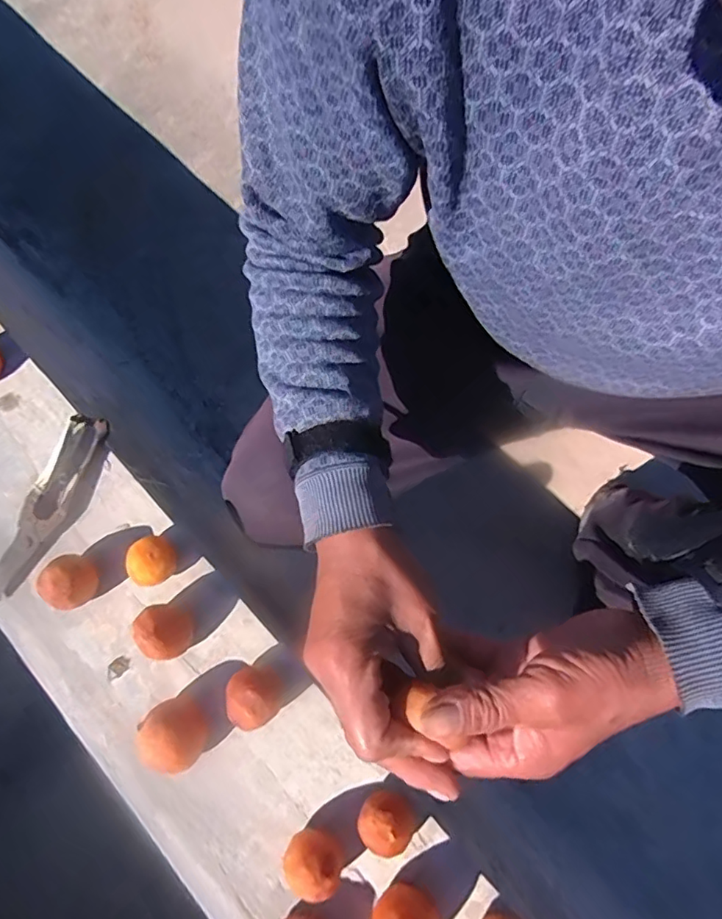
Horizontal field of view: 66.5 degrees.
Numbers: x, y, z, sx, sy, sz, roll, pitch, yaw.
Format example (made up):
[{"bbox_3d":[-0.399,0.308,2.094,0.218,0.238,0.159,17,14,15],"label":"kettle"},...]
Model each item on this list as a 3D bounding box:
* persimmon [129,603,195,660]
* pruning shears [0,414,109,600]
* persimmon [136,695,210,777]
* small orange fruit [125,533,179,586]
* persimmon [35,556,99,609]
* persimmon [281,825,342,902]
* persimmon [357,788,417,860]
[{"bbox_3d":[-0.184,0.154,0.502,0.055,0.053,0.048,20,75,7],"label":"persimmon"},{"bbox_3d":[-0.320,0.045,0.559,0.041,0.020,0.195,19,77,10],"label":"pruning shears"},{"bbox_3d":[-0.160,0.238,0.477,0.050,0.053,0.054,-1,74,4],"label":"persimmon"},{"bbox_3d":[-0.200,0.099,0.531,0.045,0.040,0.045,-1,74,4],"label":"small orange fruit"},{"bbox_3d":[-0.276,0.116,0.522,0.042,0.050,0.050,30,79,12],"label":"persimmon"},{"bbox_3d":[-0.036,0.326,0.450,0.041,0.061,0.042,-1,74,4],"label":"persimmon"},{"bbox_3d":[0.022,0.298,0.455,0.046,0.051,0.046,-1,74,4],"label":"persimmon"}]

